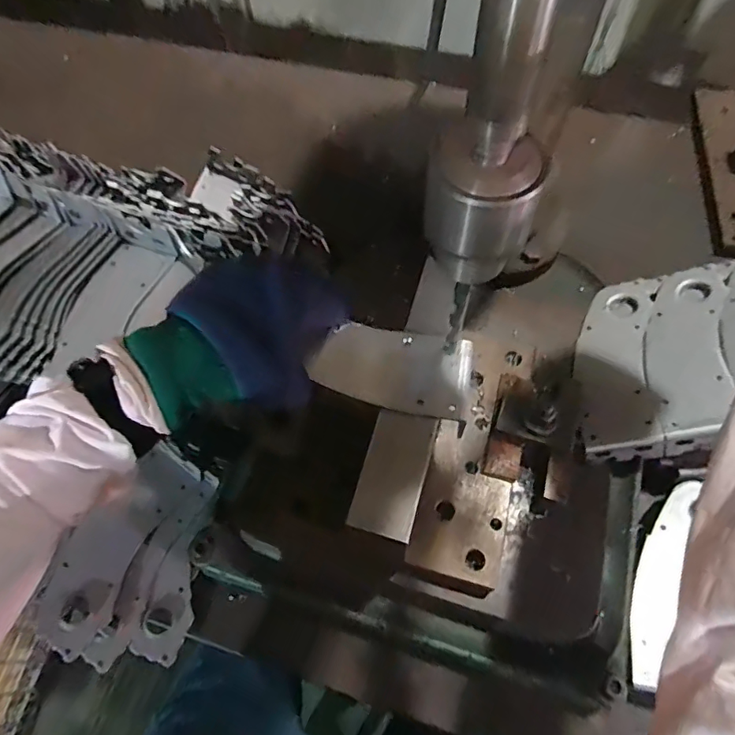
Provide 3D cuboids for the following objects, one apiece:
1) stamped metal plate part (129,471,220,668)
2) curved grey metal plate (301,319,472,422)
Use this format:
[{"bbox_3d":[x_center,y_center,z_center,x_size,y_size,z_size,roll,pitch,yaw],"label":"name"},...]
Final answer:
[{"bbox_3d":[-0.173,0.177,0.475,0.042,0.011,0.158,12,61,-14],"label":"stamped metal plate part"},{"bbox_3d":[0.021,0.000,0.361,0.102,0.006,0.060,11,65,8],"label":"curved grey metal plate"}]

